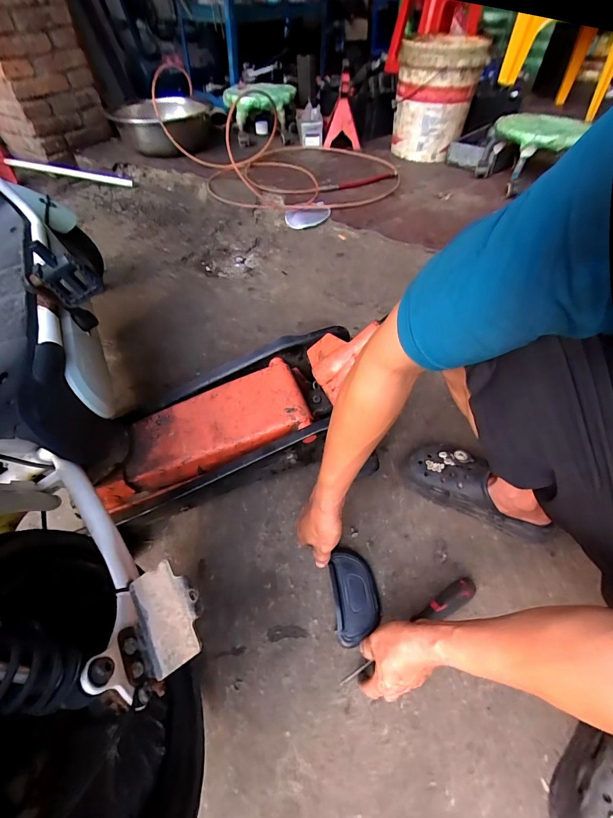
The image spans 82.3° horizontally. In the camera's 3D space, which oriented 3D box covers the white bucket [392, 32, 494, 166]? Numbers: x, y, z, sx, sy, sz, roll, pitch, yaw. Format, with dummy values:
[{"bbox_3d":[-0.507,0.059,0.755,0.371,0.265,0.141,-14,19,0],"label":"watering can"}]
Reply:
[{"bbox_3d":[0.483,-1.167,1.339,0.292,0.344,0.325,11,52,9],"label":"white bucket"}]

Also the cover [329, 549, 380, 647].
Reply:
[{"bbox_3d":[0.075,0.280,0.537,0.069,0.026,0.129,-4,53,0],"label":"cover"}]

